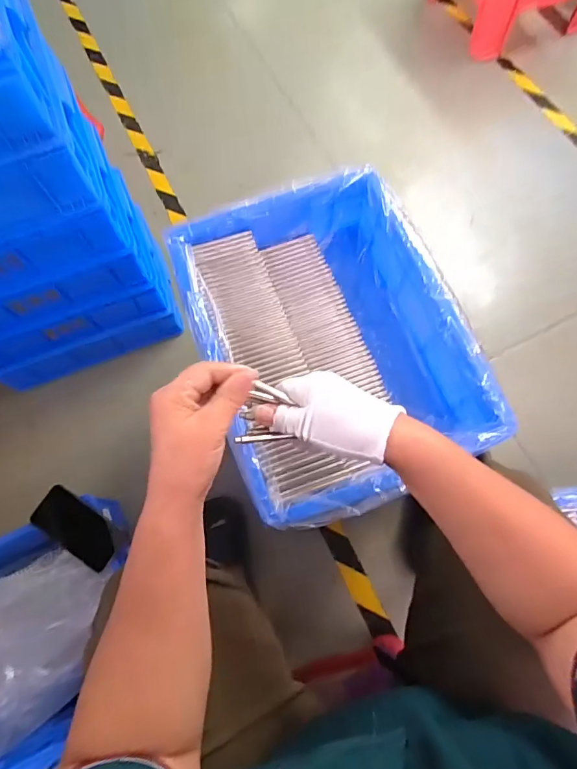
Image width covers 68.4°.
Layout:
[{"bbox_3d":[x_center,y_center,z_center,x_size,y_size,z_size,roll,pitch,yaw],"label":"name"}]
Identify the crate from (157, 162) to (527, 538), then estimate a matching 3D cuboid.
[{"bbox_3d":[0.055,-0.051,0.575,0.320,0.135,0.422,-19,72,-6],"label":"crate"}]

